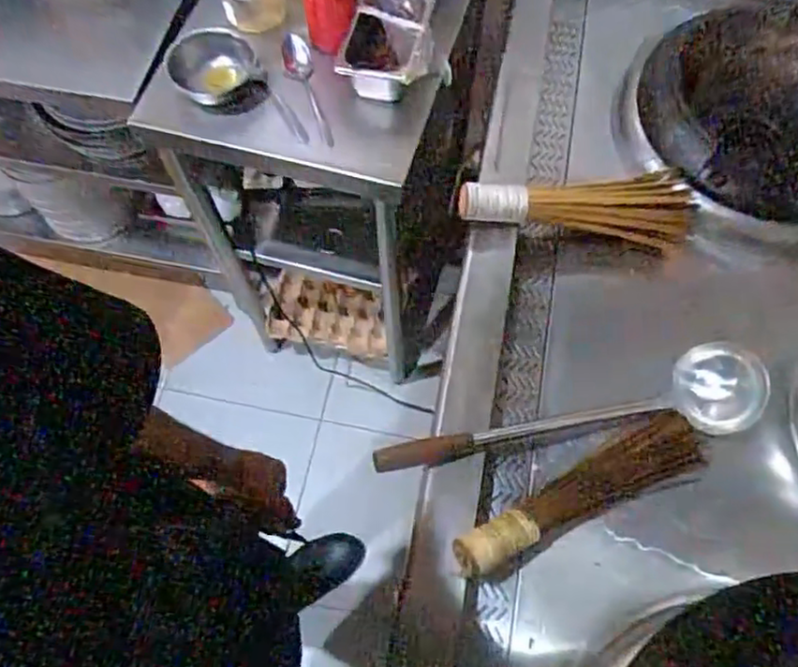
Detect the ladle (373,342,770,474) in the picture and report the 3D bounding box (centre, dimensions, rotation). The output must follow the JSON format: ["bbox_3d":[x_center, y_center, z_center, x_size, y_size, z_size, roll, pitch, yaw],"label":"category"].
[{"bbox_3d":[0.199,0.096,0.773,0.462,0.051,0.103,-10,66,-3],"label":"ladle"}]

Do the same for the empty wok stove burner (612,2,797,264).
[{"bbox_3d":[0.521,-0.298,0.938,0.377,0.124,0.390,-2,66,1],"label":"empty wok stove burner"}]

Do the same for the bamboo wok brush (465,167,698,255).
[{"bbox_3d":[0.234,-0.160,0.888,0.306,0.087,0.084,-1,66,1],"label":"bamboo wok brush"}]

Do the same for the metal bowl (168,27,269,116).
[{"bbox_3d":[-0.254,-0.365,0.926,0.117,0.047,0.120,0,66,1],"label":"metal bowl"}]

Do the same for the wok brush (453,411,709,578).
[{"bbox_3d":[0.207,0.180,0.755,0.320,0.066,0.074,-23,68,-9],"label":"wok brush"}]

